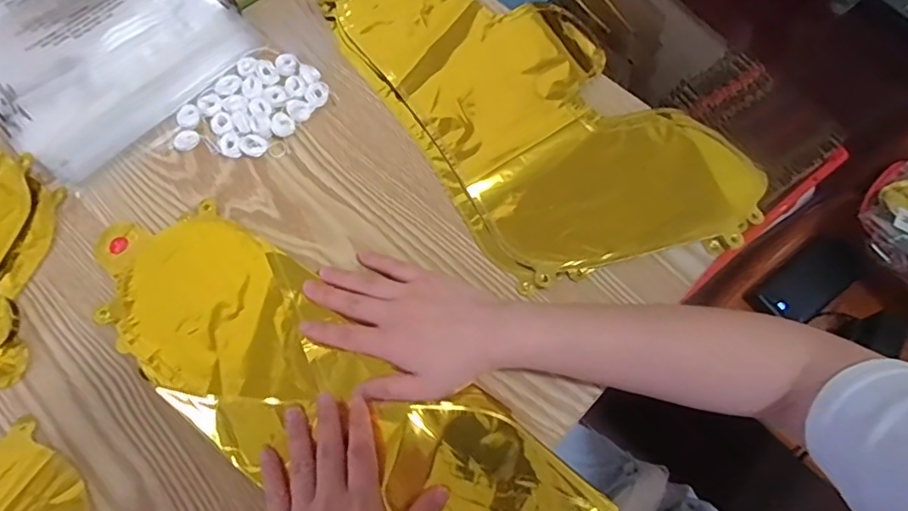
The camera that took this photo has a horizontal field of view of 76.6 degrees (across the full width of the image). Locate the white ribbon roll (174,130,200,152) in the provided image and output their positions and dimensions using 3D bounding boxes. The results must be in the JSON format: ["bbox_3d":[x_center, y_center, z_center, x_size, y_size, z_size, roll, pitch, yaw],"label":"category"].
[{"bbox_3d":[-0.226,-0.098,0.485,0.020,0.006,0.018,-33,72,-13],"label":"white ribbon roll"}]

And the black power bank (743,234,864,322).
[{"bbox_3d":[0.480,0.035,0.784,0.155,0.017,0.077,-34,72,-13],"label":"black power bank"}]

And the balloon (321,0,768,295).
[{"bbox_3d":[0.046,-0.140,0.501,0.218,0.014,0.425,-41,73,-15],"label":"balloon"}]

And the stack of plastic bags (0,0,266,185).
[{"bbox_3d":[-0.342,-0.221,0.528,0.221,0.017,0.285,-43,74,-16],"label":"stack of plastic bags"}]

